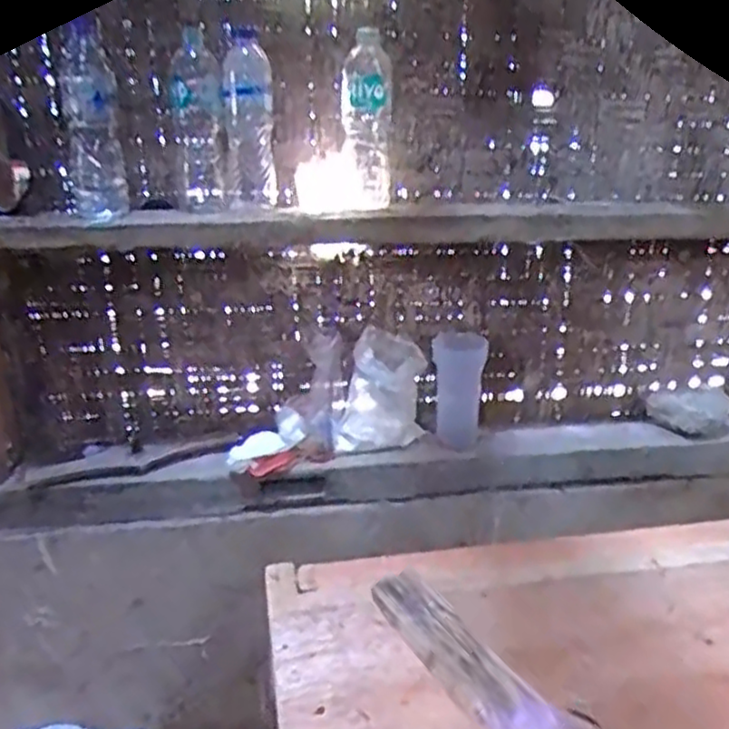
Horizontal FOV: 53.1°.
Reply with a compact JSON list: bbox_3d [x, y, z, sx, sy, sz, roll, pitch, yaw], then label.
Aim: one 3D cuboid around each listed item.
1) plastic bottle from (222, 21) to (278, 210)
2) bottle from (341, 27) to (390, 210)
[{"bbox_3d":[-0.151,-0.326,0.968,0.061,0.217,0.052,0,25,-1],"label":"plastic bottle"},{"bbox_3d":[0.003,-0.330,1.001,0.065,0.228,0.056,0,25,0],"label":"bottle"}]

